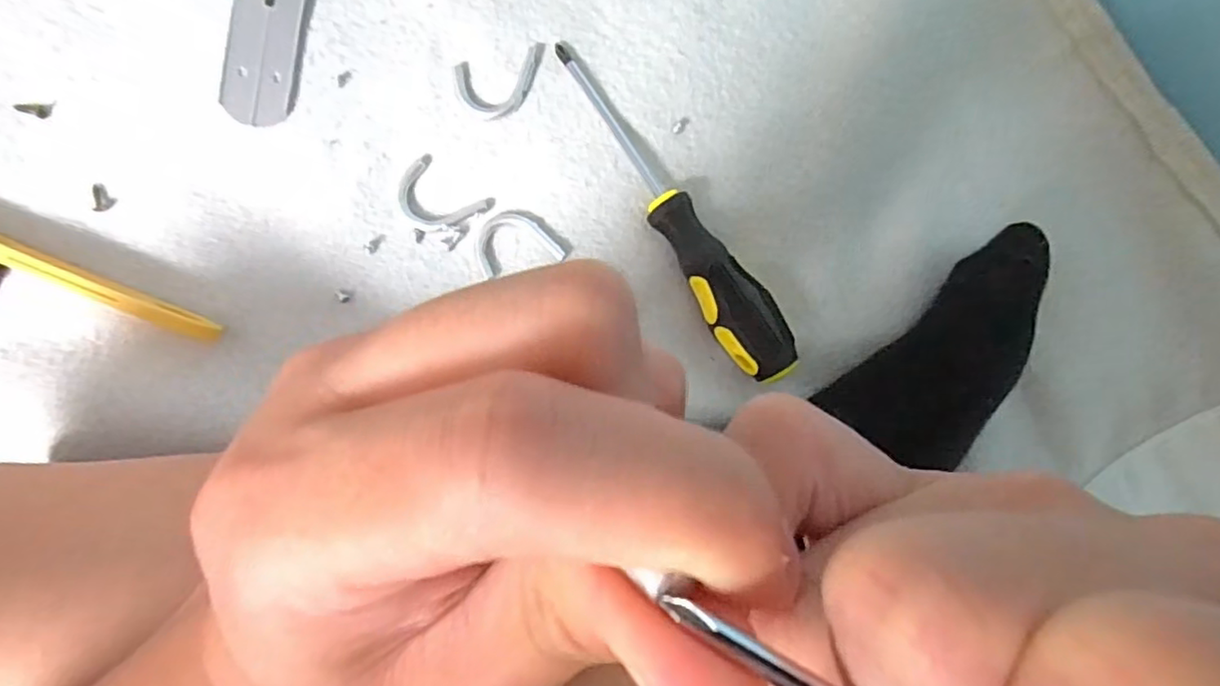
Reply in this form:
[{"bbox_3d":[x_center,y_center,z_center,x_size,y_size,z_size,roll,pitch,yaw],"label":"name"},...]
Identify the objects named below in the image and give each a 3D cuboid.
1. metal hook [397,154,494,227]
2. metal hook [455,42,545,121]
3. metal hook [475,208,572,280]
[{"bbox_3d":[-0.088,-0.074,0.319,0.046,0.004,0.031,34,84,-1],"label":"metal hook"},{"bbox_3d":[-0.055,-0.136,0.320,0.048,0.006,0.032,-15,87,-5],"label":"metal hook"},{"bbox_3d":[-0.047,-0.054,0.323,0.047,0.004,0.031,-13,87,-5],"label":"metal hook"}]

